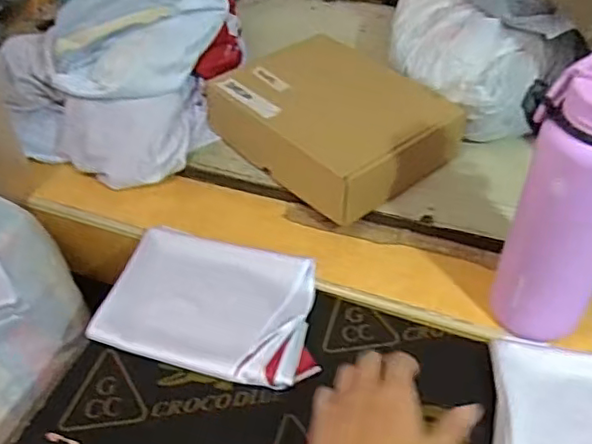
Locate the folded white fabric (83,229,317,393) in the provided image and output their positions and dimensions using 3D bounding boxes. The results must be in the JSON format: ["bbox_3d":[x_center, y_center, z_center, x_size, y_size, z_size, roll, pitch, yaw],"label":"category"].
[{"bbox_3d":[-0.086,0.083,0.657,0.217,0.035,0.157,9,48,9],"label":"folded white fabric"}]

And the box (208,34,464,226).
[{"bbox_3d":[0.041,-0.138,0.786,0.201,0.070,0.274,-35,55,-27],"label":"box"}]

